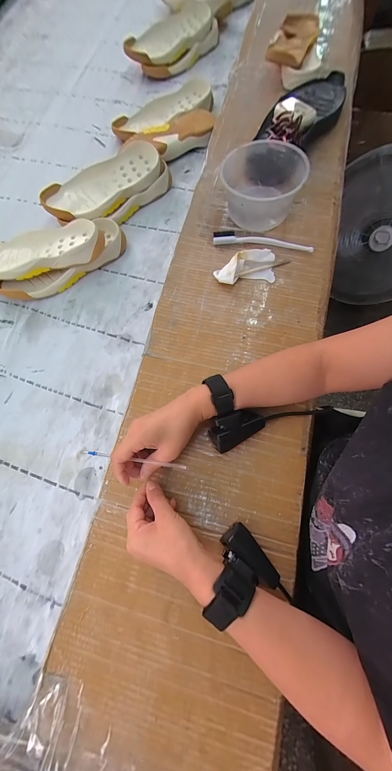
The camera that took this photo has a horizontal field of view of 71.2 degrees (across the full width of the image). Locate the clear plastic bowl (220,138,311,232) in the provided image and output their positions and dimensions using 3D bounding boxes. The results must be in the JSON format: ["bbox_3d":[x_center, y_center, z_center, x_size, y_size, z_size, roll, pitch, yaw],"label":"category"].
[{"bbox_3d":[0.113,-0.335,0.476,0.128,0.089,0.130,0,72,1],"label":"clear plastic bowl"}]

